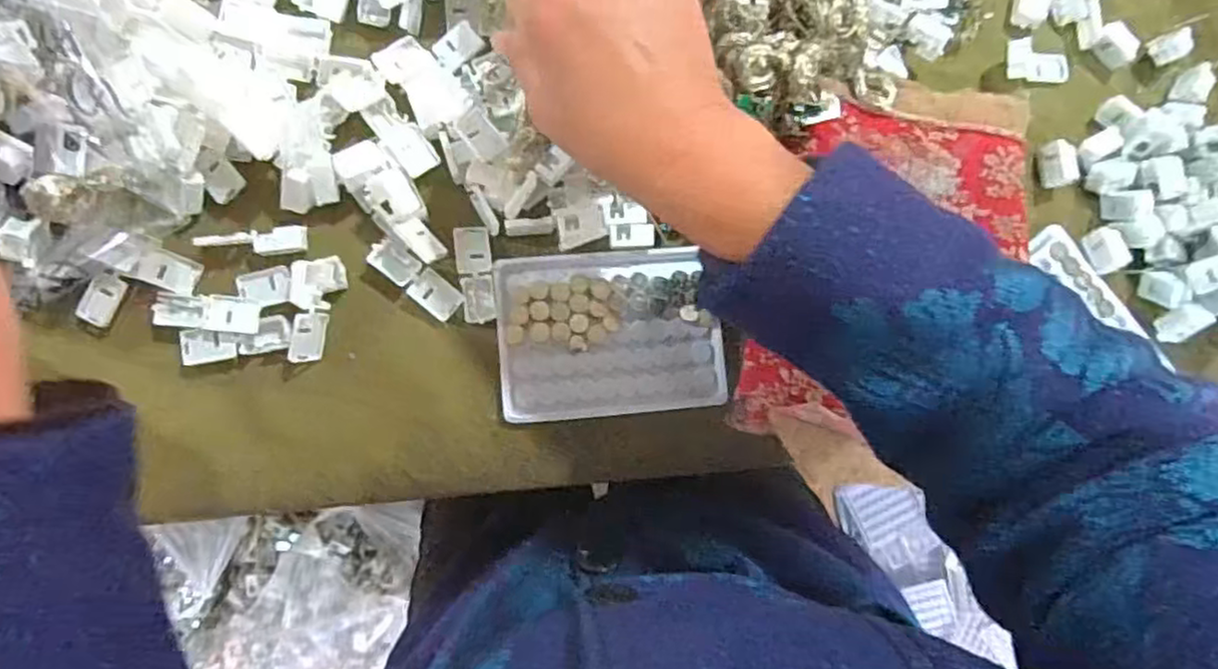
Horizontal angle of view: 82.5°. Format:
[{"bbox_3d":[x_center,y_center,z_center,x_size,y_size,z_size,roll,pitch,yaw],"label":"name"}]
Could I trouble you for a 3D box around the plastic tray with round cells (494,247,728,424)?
[{"bbox_3d":[0.001,-0.001,0.403,0.128,0.009,0.094,-4,87,-6],"label":"plastic tray with round cells"}]

